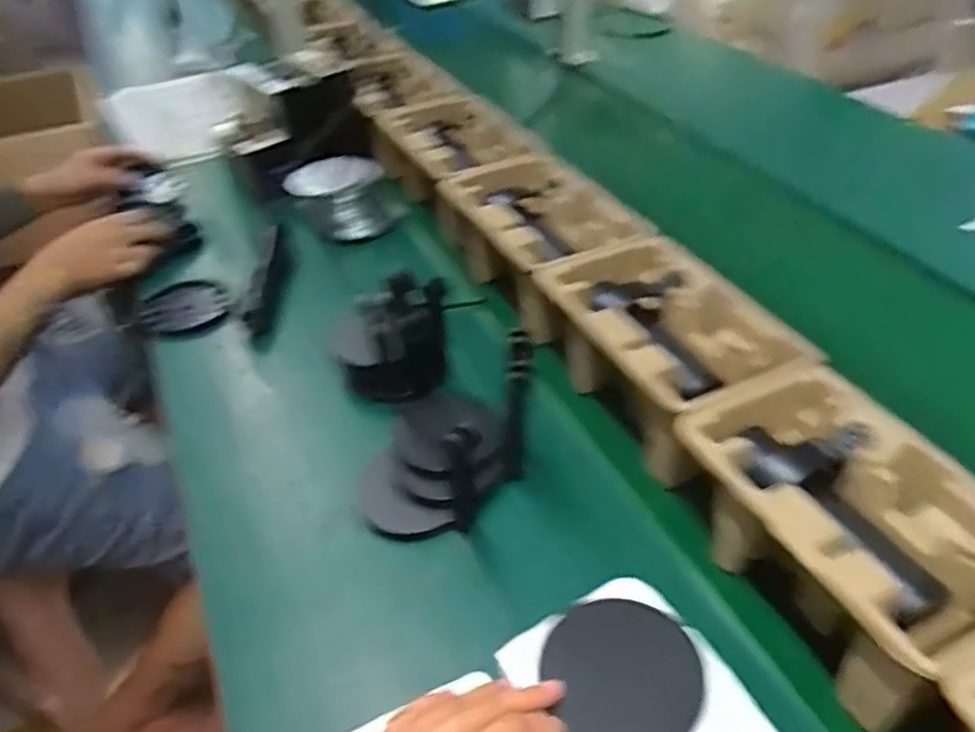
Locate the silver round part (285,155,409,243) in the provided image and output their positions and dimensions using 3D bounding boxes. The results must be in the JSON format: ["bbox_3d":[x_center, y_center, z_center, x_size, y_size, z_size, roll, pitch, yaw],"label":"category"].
[{"bbox_3d":[-0.188,-0.228,1.012,0.148,0.072,0.130,-9,44,-6],"label":"silver round part"}]

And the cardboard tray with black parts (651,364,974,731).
[{"bbox_3d":[0.252,0.114,0.547,0.145,0.106,0.243,-21,47,-17],"label":"cardboard tray with black parts"}]

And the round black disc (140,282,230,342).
[{"bbox_3d":[-0.354,-0.068,0.883,0.096,0.019,0.113,-16,45,-13],"label":"round black disc"}]

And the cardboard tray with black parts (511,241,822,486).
[{"bbox_3d":[0.155,-0.025,0.714,0.152,0.101,0.261,-19,46,-16],"label":"cardboard tray with black parts"}]

